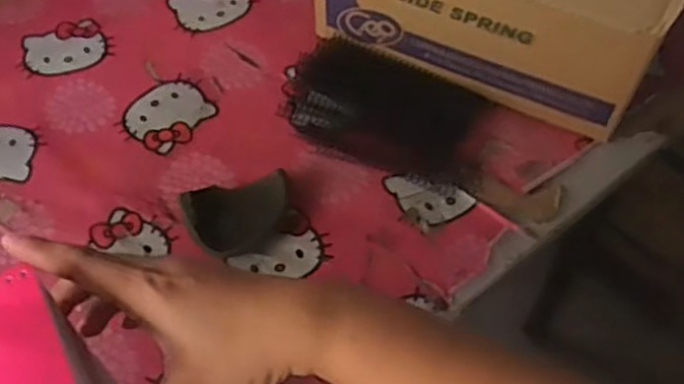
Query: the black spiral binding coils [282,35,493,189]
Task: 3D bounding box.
[{"bbox_3d":[0.040,-0.075,0.661,0.191,0.023,0.107,23,59,14],"label":"black spiral binding coils"}]

